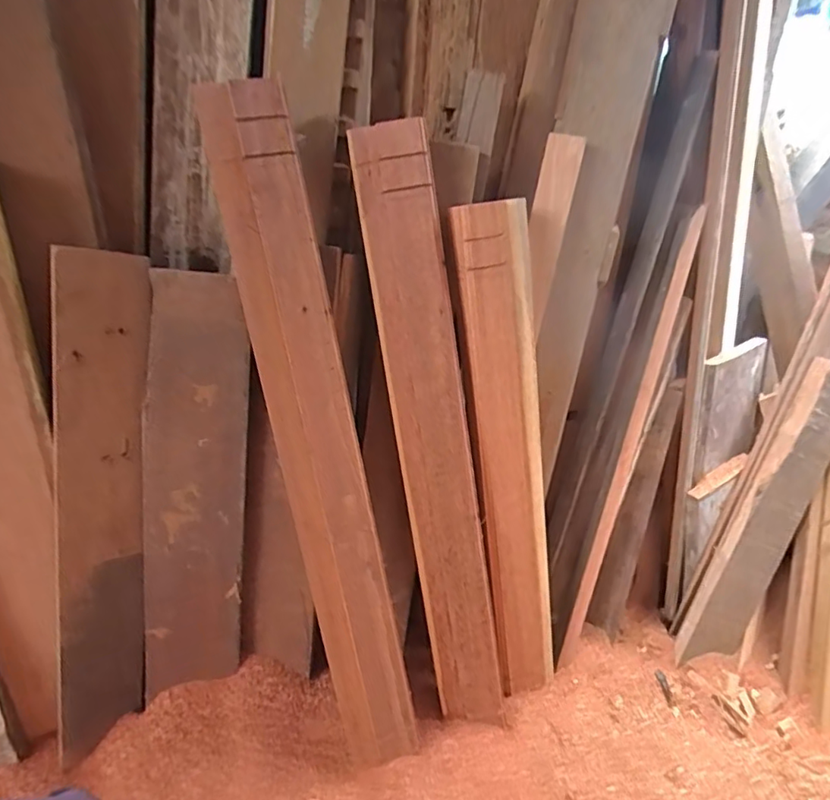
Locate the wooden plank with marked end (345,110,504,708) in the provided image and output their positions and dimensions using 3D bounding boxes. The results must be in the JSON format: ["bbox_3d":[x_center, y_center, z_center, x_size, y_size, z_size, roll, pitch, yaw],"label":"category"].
[{"bbox_3d":[0.028,0.083,0.784,0.111,0.893,0.057,-10,11,-5],"label":"wooden plank with marked end"}]

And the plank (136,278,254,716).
[{"bbox_3d":[-0.311,0.134,0.753,0.138,0.604,0.017,2,13,-14],"label":"plank"}]

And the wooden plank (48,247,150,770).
[{"bbox_3d":[-0.428,0.164,0.725,0.100,0.702,0.022,1,12,-26],"label":"wooden plank"}]

